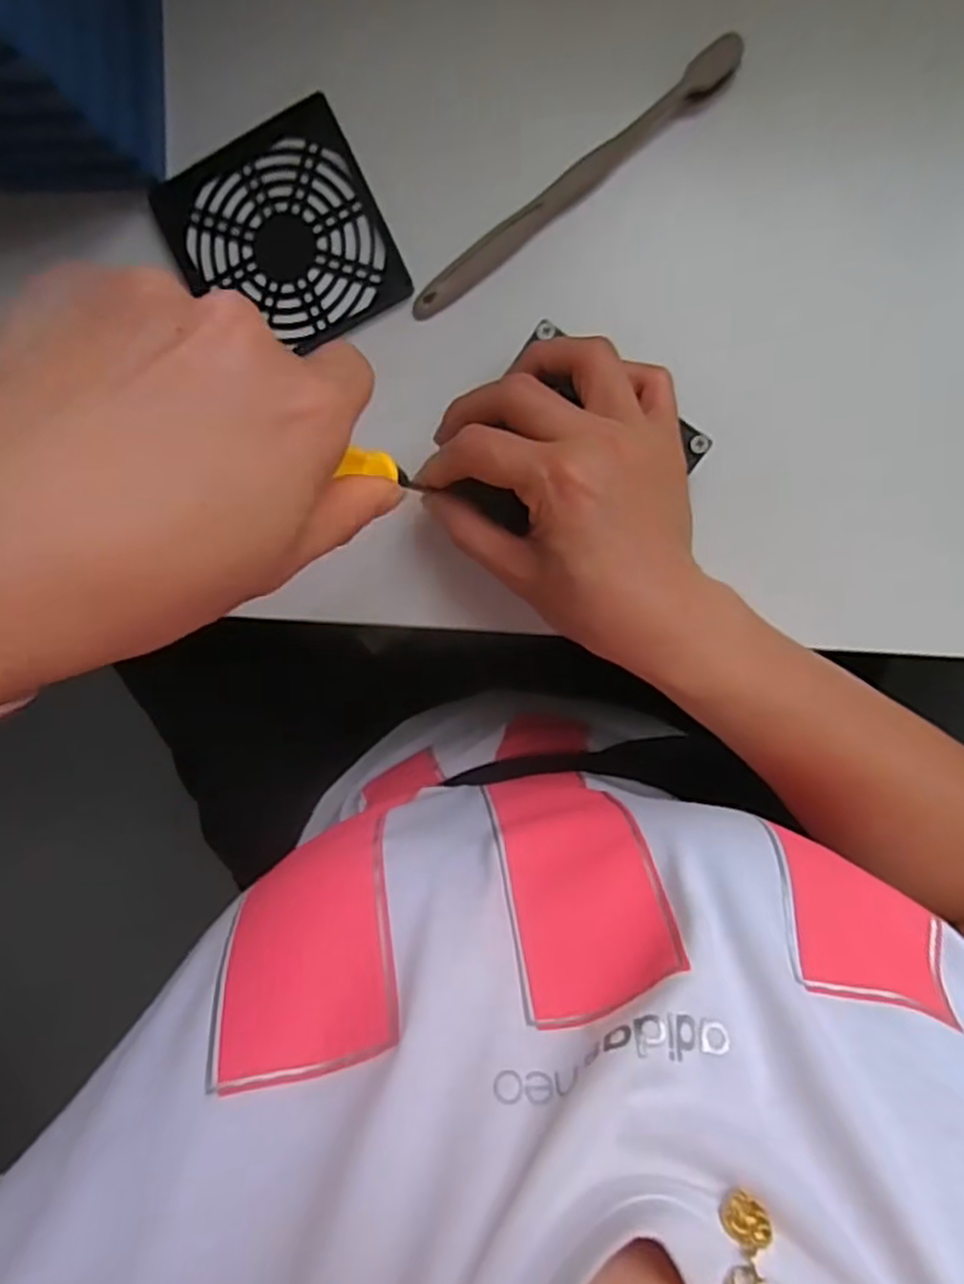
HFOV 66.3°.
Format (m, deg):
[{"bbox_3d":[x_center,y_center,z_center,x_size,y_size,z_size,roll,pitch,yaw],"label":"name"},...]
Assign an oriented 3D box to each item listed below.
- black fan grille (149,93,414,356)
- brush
[{"bbox_3d":[-0.096,-0.191,0.352,0.096,0.012,0.097,-24,92,7],"label":"black fan grille"},{"bbox_3d":[0.040,-0.206,0.333,0.172,0.017,0.013,-35,91,7],"label":"brush"}]

